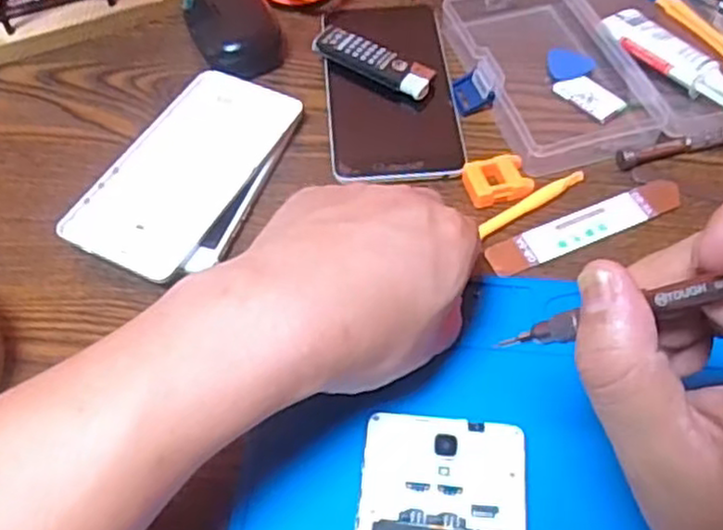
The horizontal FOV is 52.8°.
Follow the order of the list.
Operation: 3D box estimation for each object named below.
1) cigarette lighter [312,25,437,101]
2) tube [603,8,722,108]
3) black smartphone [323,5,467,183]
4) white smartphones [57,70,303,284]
[{"bbox_3d":[0.007,-0.124,0.452,0.081,0.017,0.022,30,61,20],"label":"cigarette lighter"},{"bbox_3d":[0.193,-0.126,0.448,0.026,0.015,0.102,-31,61,-18],"label":"tube"},{"bbox_3d":[0.017,-0.113,0.451,0.077,0.010,0.156,-4,56,-2],"label":"black smartphone"},{"bbox_3d":[-0.092,-0.051,0.411,0.081,0.016,0.140,22,59,15],"label":"white smartphones"}]

